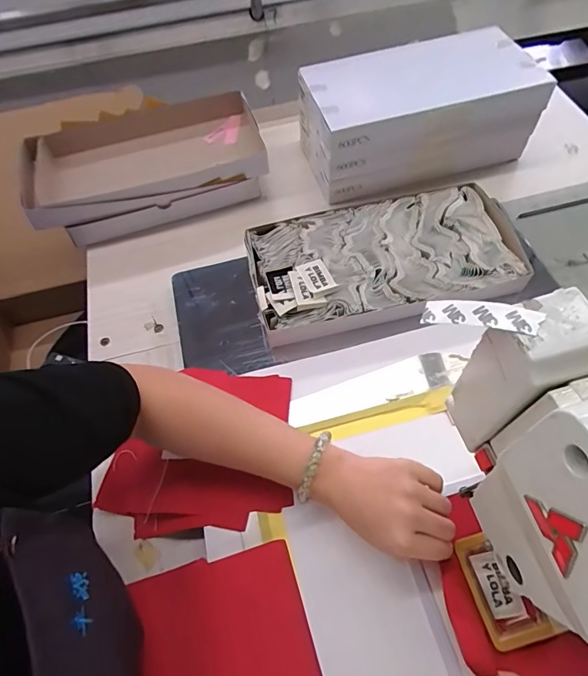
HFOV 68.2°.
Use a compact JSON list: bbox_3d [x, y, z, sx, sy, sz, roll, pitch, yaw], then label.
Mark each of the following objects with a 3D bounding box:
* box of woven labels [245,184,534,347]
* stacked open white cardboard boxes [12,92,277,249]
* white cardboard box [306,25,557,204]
[{"bbox_3d":[0.110,-0.093,0.532,0.313,0.048,0.165,-11,61,-2],"label":"box of woven labels"},{"bbox_3d":[-0.221,-0.255,0.652,0.347,0.079,0.186,-16,61,-5],"label":"stacked open white cardboard boxes"},{"bbox_3d":[0.184,-0.317,0.644,0.317,0.148,0.146,-16,61,-5],"label":"white cardboard box"}]

